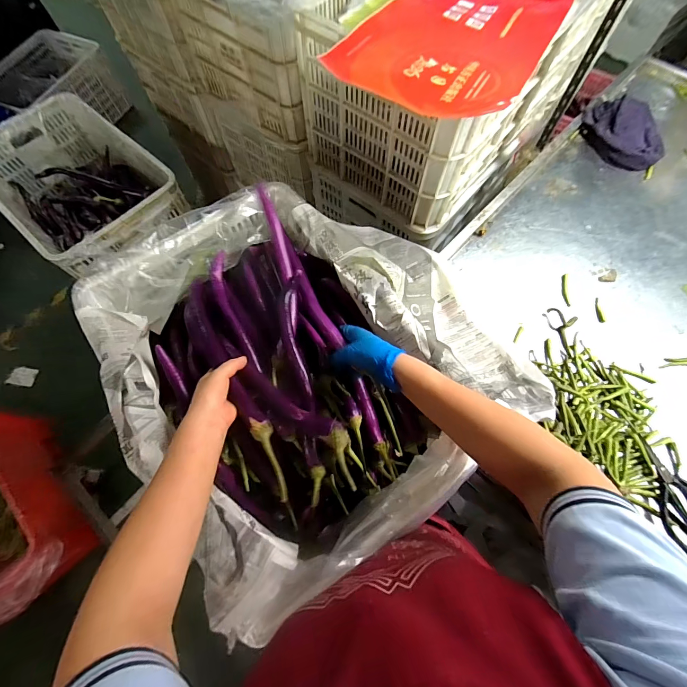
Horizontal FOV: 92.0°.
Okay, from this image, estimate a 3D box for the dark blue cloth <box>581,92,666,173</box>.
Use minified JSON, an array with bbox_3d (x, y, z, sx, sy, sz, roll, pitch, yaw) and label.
[{"bbox_3d":[0.667,-0.516,0.802,0.106,0.077,0.218,-25,70,-9],"label":"dark blue cloth"}]

